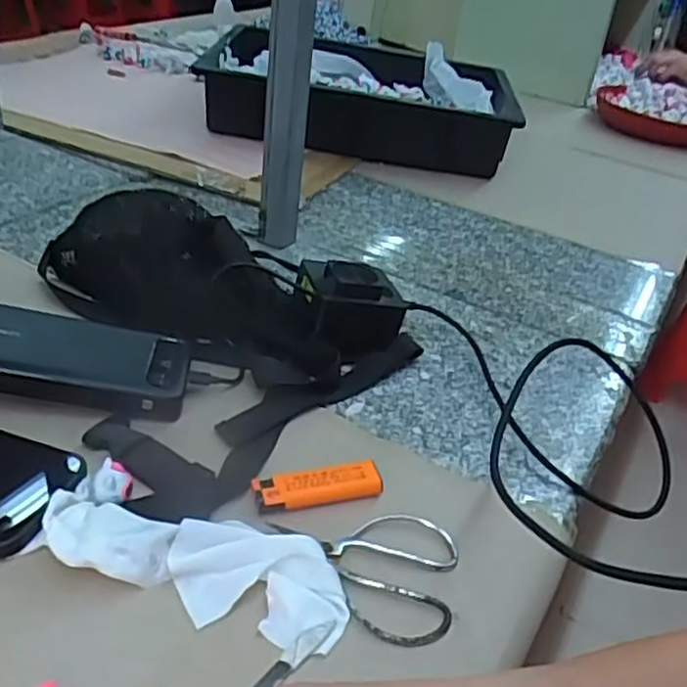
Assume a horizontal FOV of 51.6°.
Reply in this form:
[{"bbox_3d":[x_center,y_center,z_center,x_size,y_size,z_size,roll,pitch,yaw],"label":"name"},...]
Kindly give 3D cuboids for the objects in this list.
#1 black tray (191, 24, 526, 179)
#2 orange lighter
[{"bbox_3d":[0.026,-0.395,1.123,0.439,0.102,0.378,6,33,-2],"label":"black tray"},{"bbox_3d":[-0.016,0.090,0.449,0.079,0.013,0.025,-3,34,-16],"label":"orange lighter"}]

